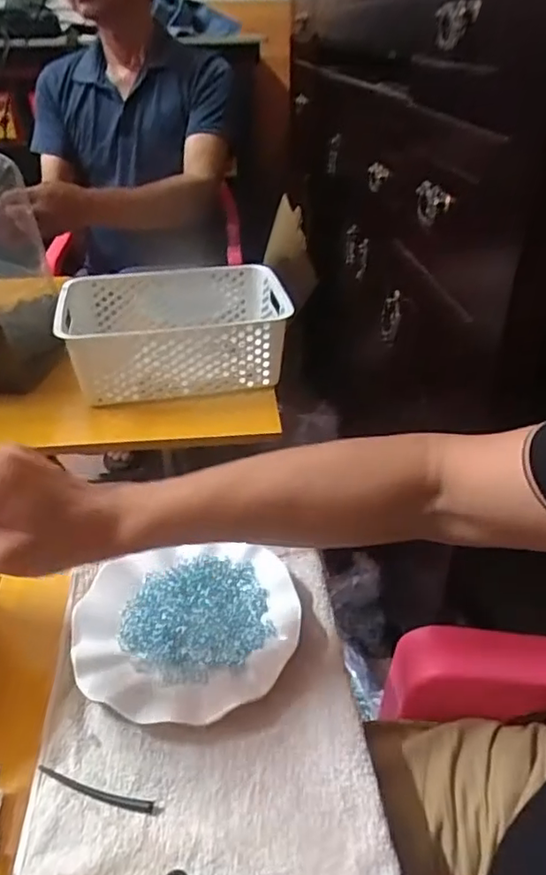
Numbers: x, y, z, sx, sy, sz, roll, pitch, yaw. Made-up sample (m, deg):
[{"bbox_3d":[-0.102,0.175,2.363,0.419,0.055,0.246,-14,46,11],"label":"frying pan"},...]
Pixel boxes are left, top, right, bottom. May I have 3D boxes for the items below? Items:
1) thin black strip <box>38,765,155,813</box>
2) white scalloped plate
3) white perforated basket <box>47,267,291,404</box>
[{"bbox_3d":[-0.121,0.237,0.394,0.084,0.005,0.010,9,37,14],"label":"thin black strip"},{"bbox_3d":[-0.070,0.159,0.489,0.176,0.026,0.163,-2,35,-1],"label":"white scalloped plate"},{"bbox_3d":[-0.139,-0.154,0.854,0.304,0.108,0.213,-8,36,-9],"label":"white perforated basket"}]

